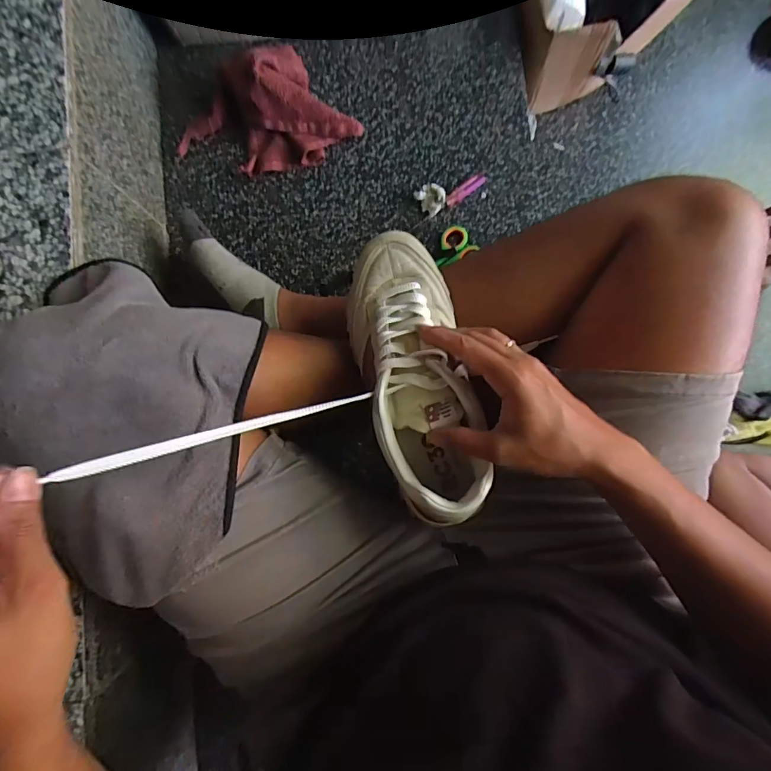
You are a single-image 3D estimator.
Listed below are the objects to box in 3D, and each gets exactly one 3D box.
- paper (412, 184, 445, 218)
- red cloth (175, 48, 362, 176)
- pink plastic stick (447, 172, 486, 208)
[{"bbox_3d":[0.061,-0.245,0.588,0.034,0.017,0.039,-31,86,-1],"label":"paper"},{"bbox_3d":[-0.159,-0.346,0.576,0.233,0.067,0.128,-17,85,0],"label":"red cloth"},{"bbox_3d":[0.106,-0.258,0.591,0.061,0.013,0.017,-36,86,-2],"label":"pink plastic stick"}]

